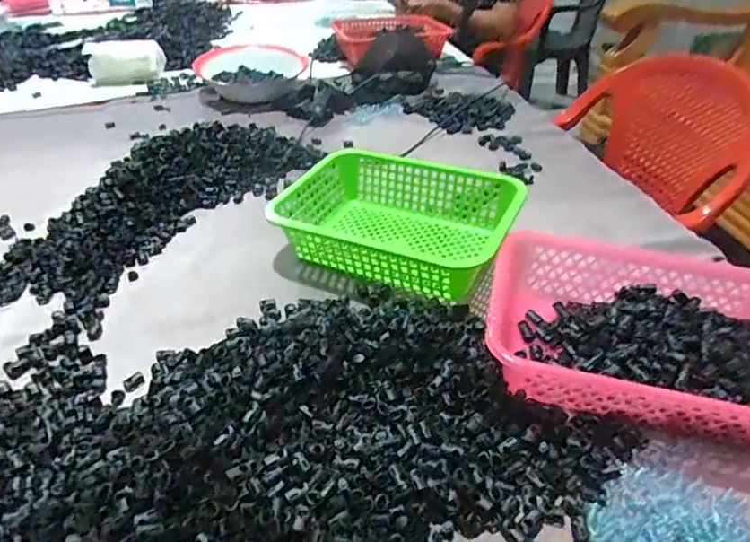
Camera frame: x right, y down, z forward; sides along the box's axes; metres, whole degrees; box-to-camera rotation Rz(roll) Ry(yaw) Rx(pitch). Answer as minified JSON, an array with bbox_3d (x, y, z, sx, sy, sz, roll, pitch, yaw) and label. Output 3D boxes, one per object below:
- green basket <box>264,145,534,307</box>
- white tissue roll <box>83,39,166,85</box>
[{"bbox_3d":[0.027,-0.066,0.713,0.293,0.085,0.208,15,41,20],"label":"green basket"},{"bbox_3d":[-0.629,-0.532,1.329,0.183,0.082,0.094,-16,40,-18],"label":"white tissue roll"}]

